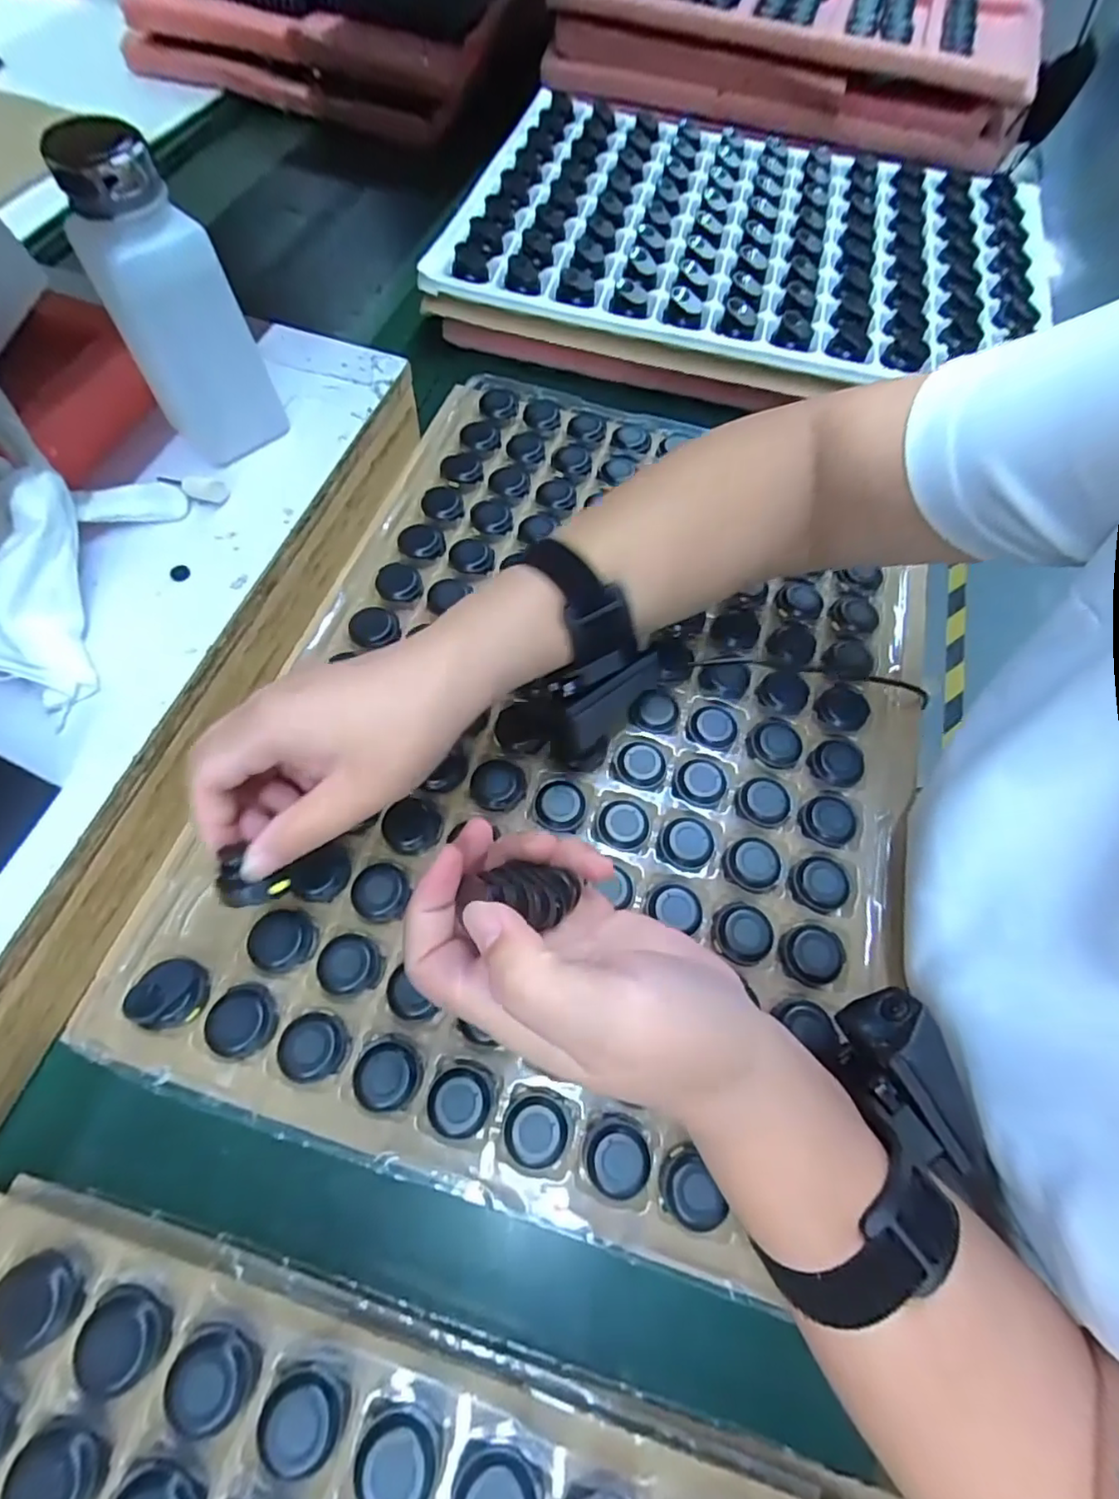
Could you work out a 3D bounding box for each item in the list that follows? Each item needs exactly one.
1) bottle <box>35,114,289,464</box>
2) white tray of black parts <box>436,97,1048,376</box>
[{"bbox_3d":[-0.194,-0.220,0.307,0.058,0.137,0.038,-31,68,-16],"label":"bottle"},{"bbox_3d":[0.171,-0.464,0.530,0.492,0.037,0.343,15,65,4],"label":"white tray of black parts"}]

